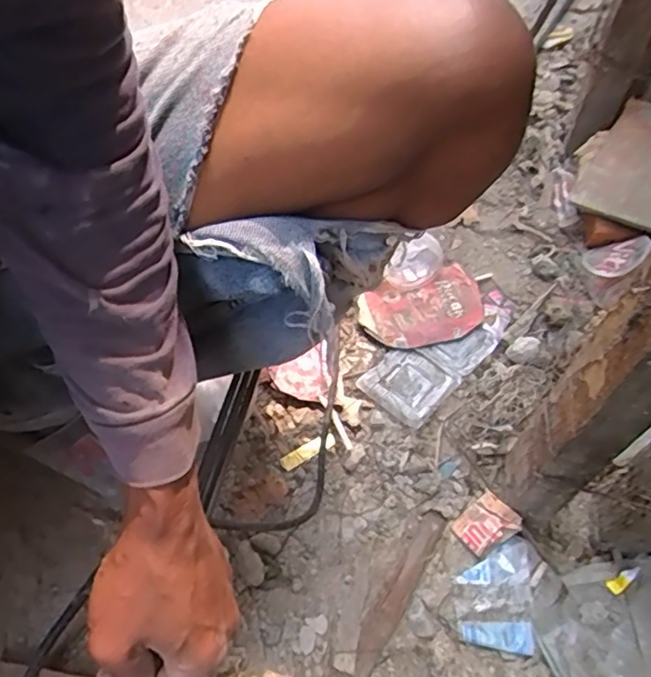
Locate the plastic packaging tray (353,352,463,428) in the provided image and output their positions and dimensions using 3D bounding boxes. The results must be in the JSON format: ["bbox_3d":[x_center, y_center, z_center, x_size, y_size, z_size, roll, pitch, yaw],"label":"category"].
[{"bbox_3d":[0.087,0.047,0.641,0.078,0.009,0.079,37,60,22],"label":"plastic packaging tray"}]

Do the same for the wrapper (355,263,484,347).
[{"bbox_3d":[0.109,-0.033,0.682,0.140,0.022,0.087,-15,60,-14],"label":"wrapper"}]

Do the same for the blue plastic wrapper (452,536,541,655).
[{"bbox_3d":[0.150,0.220,0.535,0.068,0.019,0.091,14,57,3],"label":"blue plastic wrapper"}]

